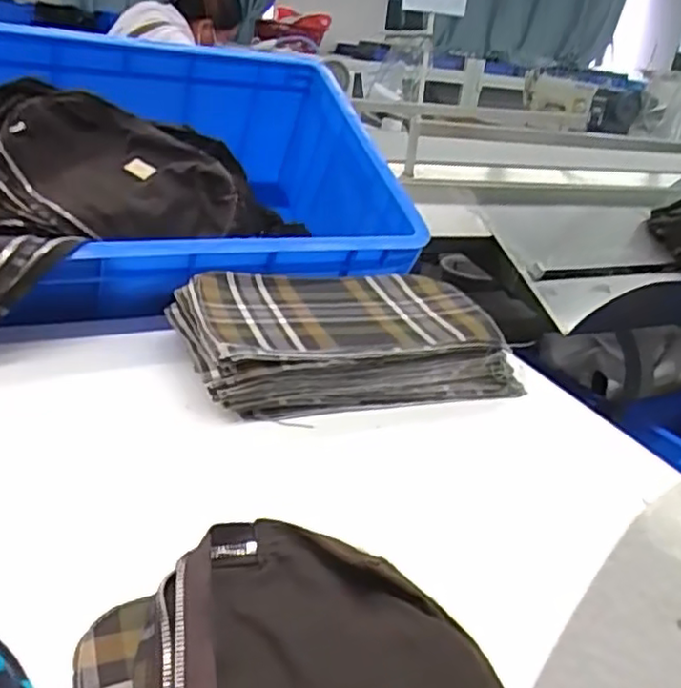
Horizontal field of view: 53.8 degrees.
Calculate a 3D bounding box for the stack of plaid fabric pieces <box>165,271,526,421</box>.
[{"bbox_3d":[-0.002,-0.010,0.591,0.262,0.051,0.177,-3,27,-22],"label":"stack of plaid fabric pieces"}]

